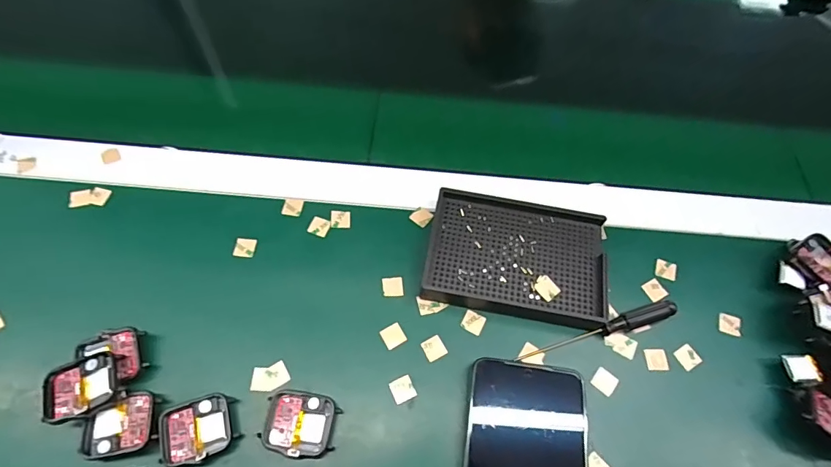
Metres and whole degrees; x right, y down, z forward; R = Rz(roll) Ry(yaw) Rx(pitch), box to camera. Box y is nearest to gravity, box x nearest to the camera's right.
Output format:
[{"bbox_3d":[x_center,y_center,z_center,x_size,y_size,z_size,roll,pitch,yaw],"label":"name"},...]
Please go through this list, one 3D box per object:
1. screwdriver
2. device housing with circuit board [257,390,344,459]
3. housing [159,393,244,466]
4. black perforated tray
[{"bbox_3d":[0.135,0.071,0.327,0.126,0.015,0.013,-14,64,-10],"label":"screwdriver"},{"bbox_3d":[-0.076,0.126,0.292,0.045,0.014,0.038,10,63,2],"label":"device housing with circuit board"},{"bbox_3d":[-0.141,0.127,0.286,0.044,0.009,0.037,-15,65,-10],"label":"housing"},{"bbox_3d":[0.078,0.017,0.349,0.134,0.022,0.097,11,63,3],"label":"black perforated tray"}]

